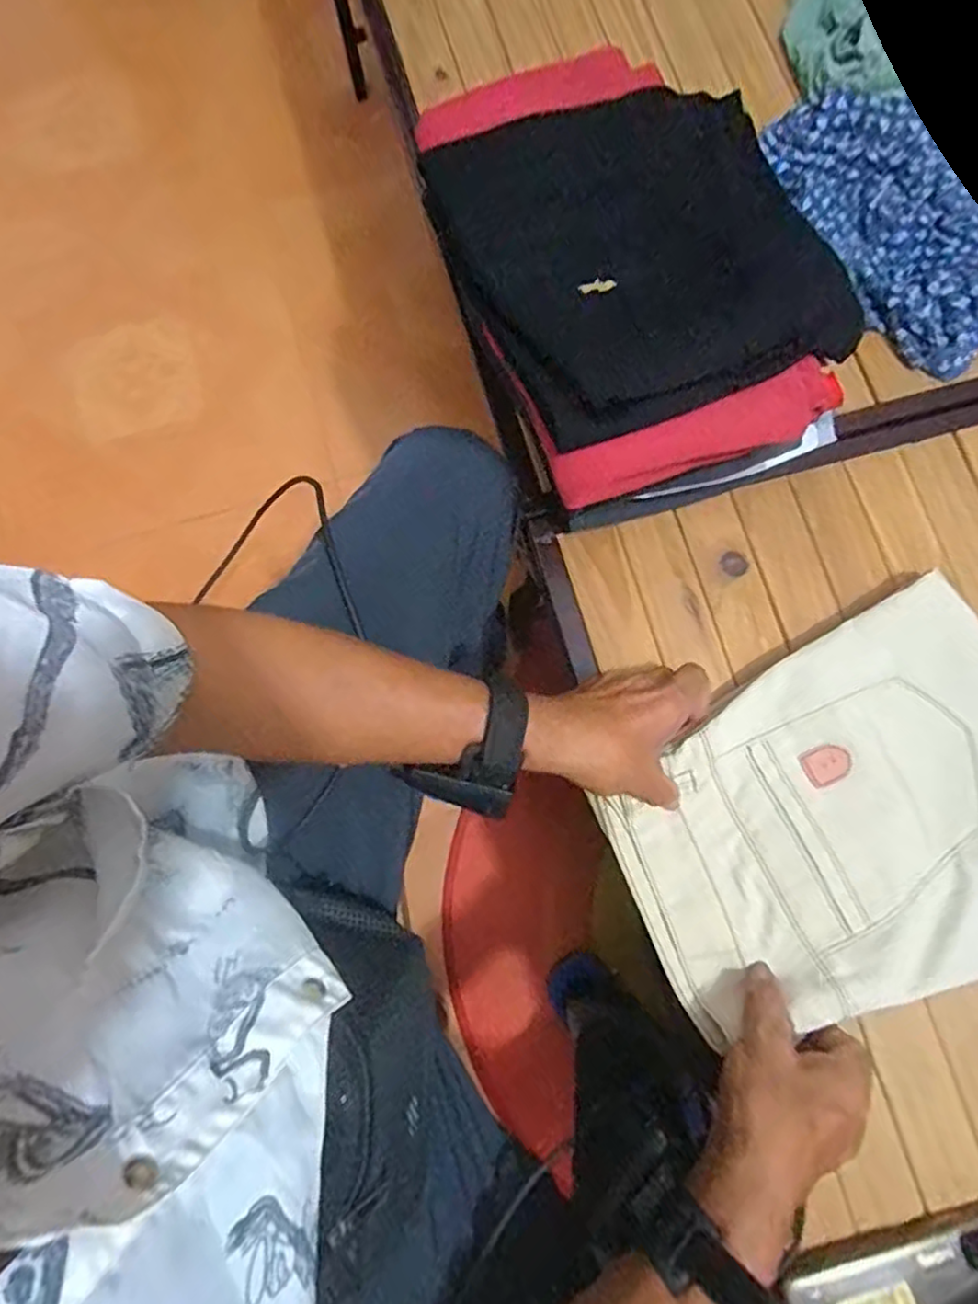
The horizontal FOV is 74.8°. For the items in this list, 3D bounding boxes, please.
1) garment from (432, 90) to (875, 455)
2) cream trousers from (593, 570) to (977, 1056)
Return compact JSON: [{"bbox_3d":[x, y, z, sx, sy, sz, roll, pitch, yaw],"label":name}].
[{"bbox_3d":[0.114,-0.297,0.460,0.263,0.034,0.266,-22,78,-6],"label":"garment"},{"bbox_3d":[0.258,0.131,0.447,0.312,0.043,0.260,-28,79,-8],"label":"cream trousers"}]

